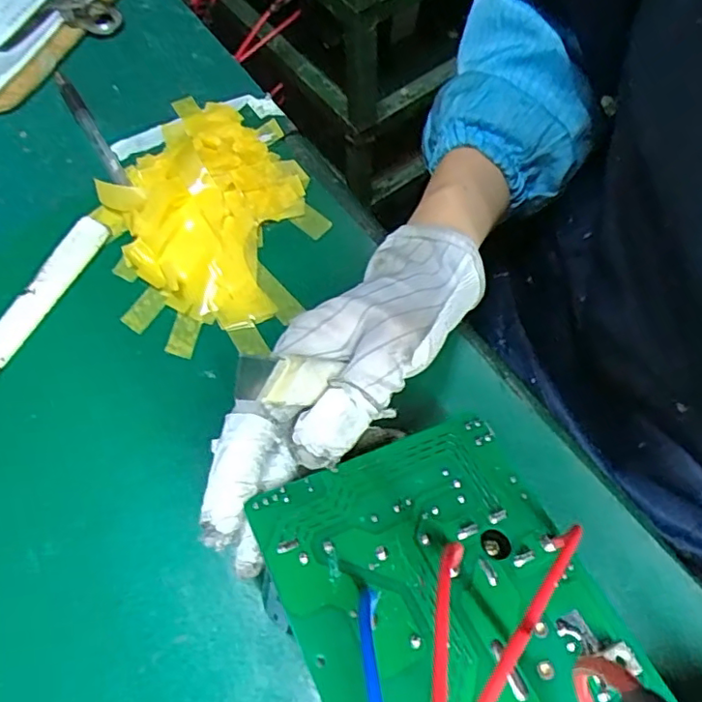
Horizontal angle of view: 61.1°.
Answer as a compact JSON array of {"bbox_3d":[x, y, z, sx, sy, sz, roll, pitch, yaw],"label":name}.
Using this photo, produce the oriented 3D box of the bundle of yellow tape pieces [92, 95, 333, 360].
[{"bbox_3d":[-0.086,-0.087,0.355,0.121,0.022,0.181,-19,67,-8],"label":"bundle of yellow tape pieces"}]

